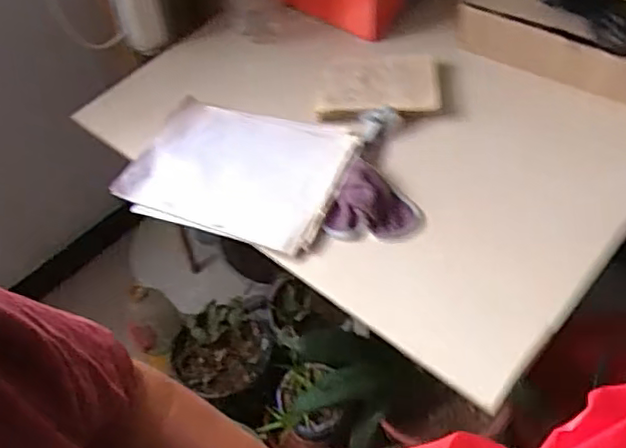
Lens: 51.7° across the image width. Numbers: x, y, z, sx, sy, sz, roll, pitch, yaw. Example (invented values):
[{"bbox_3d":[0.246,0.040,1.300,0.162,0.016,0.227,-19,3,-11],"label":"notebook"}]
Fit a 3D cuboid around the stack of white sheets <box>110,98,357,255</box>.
[{"bbox_3d":[-0.112,-0.075,0.937,0.294,0.026,0.226,15,57,16],"label":"stack of white sheets"}]

